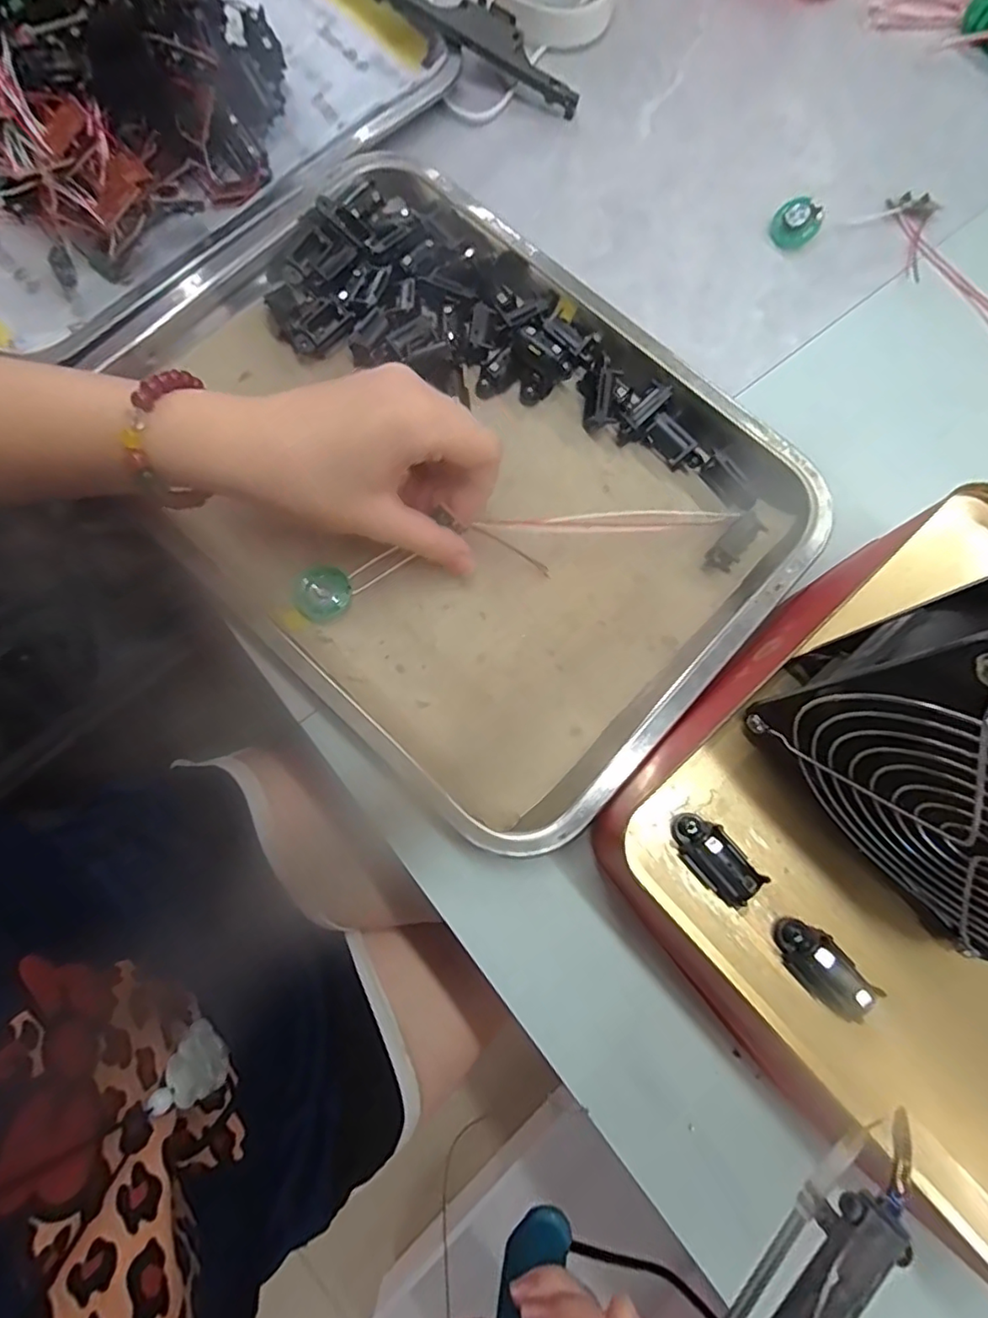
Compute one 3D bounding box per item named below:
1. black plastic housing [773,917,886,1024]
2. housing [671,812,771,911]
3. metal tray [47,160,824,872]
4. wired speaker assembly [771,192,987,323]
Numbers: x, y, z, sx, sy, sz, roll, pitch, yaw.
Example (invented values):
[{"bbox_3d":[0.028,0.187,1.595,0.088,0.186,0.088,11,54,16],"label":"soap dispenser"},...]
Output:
[{"bbox_3d":[0.117,0.109,0.205,0.018,0.012,0.036,-41,69,-9],"label":"black plastic housing"},{"bbox_3d":[0.081,0.074,0.215,0.034,0.014,0.016,44,80,8],"label":"housing"},{"bbox_3d":[-0.024,-0.105,0.311,0.349,0.029,0.264,42,80,8],"label":"metal tray"},{"bbox_3d":[0.280,-0.232,0.351,0.212,0.016,0.087,40,80,7],"label":"wired speaker assembly"}]

